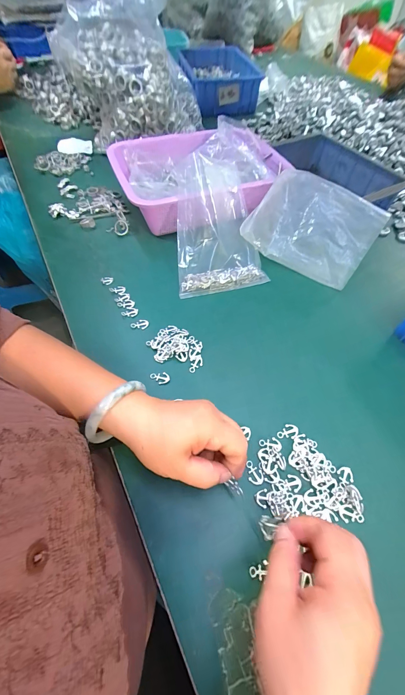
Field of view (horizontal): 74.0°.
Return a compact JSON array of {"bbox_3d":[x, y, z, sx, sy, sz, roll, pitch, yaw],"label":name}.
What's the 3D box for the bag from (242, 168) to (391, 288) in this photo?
[{"bbox_3d":[0.168,-0.187,0.420,0.179,0.132,0.033,34,19,12],"label":"bag"}]

